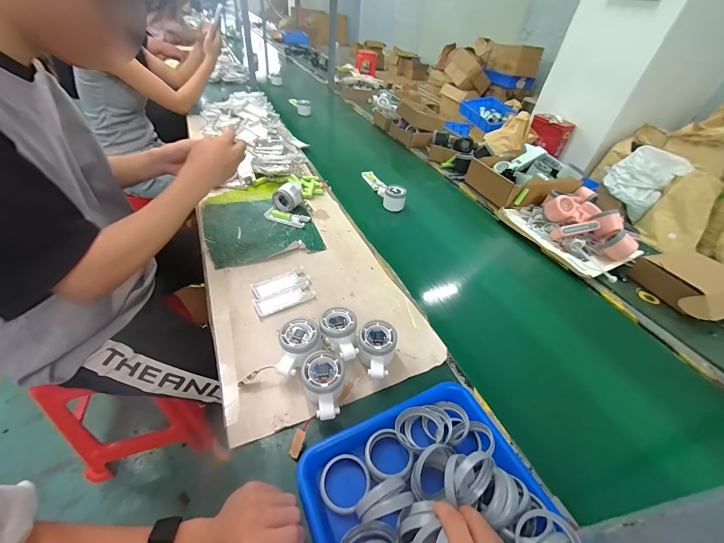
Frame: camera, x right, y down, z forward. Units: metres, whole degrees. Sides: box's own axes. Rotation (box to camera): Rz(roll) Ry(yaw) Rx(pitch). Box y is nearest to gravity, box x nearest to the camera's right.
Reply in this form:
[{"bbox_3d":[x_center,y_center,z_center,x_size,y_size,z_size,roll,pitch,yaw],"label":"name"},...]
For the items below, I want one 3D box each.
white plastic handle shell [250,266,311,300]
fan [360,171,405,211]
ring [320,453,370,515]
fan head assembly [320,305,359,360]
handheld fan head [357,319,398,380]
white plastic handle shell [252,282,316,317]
[{"bbox_3d":[-0.152,0.021,0.582,0.103,0.009,0.043,-19,48,-26],"label":"white plastic handle shell"},{"bbox_3d":[0.059,-0.251,0.896,0.060,0.053,0.217,-9,45,-17],"label":"fan"},{"bbox_3d":[-0.021,0.242,0.357,0.054,0.007,0.057,4,42,-4],"label":"ring"},{"bbox_3d":[-0.037,0.100,0.480,0.056,0.056,0.084,-1,43,-9],"label":"fan head assembly"},{"bbox_3d":[0.020,0.121,0.471,0.056,0.051,0.080,15,43,8],"label":"handheld fan head"},{"bbox_3d":[-0.139,0.048,0.555,0.102,0.011,0.044,-18,48,-25],"label":"white plastic handle shell"}]

